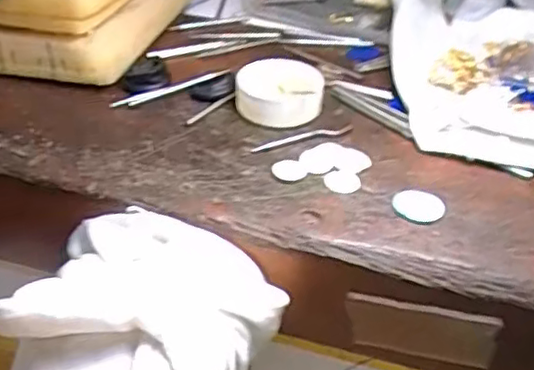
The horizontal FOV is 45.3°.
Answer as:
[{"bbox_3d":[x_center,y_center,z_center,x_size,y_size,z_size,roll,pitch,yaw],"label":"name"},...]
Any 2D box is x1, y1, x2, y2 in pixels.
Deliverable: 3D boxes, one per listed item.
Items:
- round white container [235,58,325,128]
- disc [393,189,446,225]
[{"bbox_3d":[0.005,-0.036,0.243,0.032,0.013,0.030,3,37,-2],"label":"round white container"},{"bbox_3d":[0.048,0.006,0.203,0.016,0.004,0.016,3,37,-2],"label":"disc"}]

